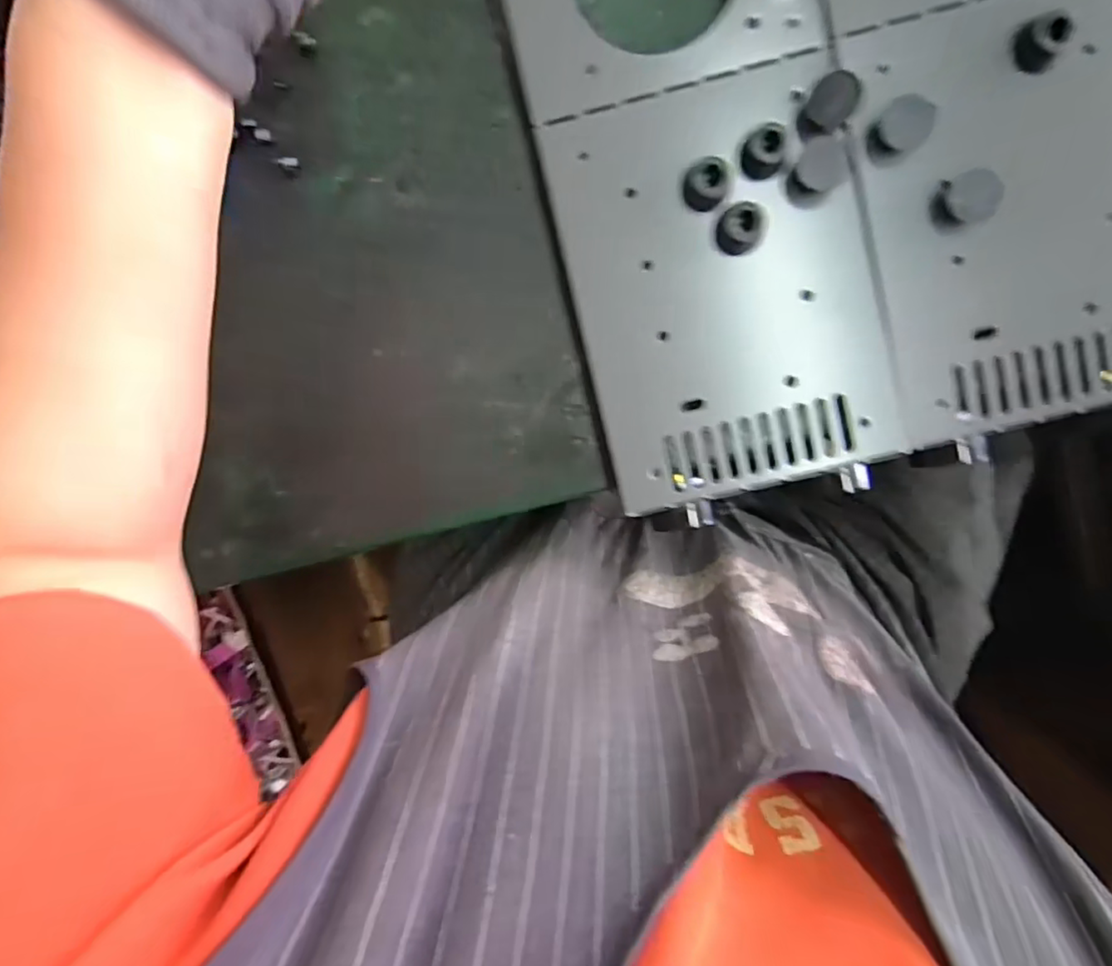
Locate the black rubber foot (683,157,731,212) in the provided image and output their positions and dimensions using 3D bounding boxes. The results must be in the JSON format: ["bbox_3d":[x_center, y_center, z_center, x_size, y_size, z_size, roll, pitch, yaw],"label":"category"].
[{"bbox_3d":[0.074,-0.148,0.293,0.021,0.012,0.021,0,96,4],"label":"black rubber foot"}]

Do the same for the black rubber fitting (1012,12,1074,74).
[{"bbox_3d":[0.227,-0.206,0.276,0.020,0.011,0.023,-16,95,6],"label":"black rubber fitting"}]

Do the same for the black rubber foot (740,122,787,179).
[{"bbox_3d":[0.102,-0.162,0.290,0.021,0.011,0.022,0,96,4],"label":"black rubber foot"}]

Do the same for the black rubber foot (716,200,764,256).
[{"bbox_3d":[0.091,-0.126,0.294,0.021,0.013,0.022,0,96,4],"label":"black rubber foot"}]

